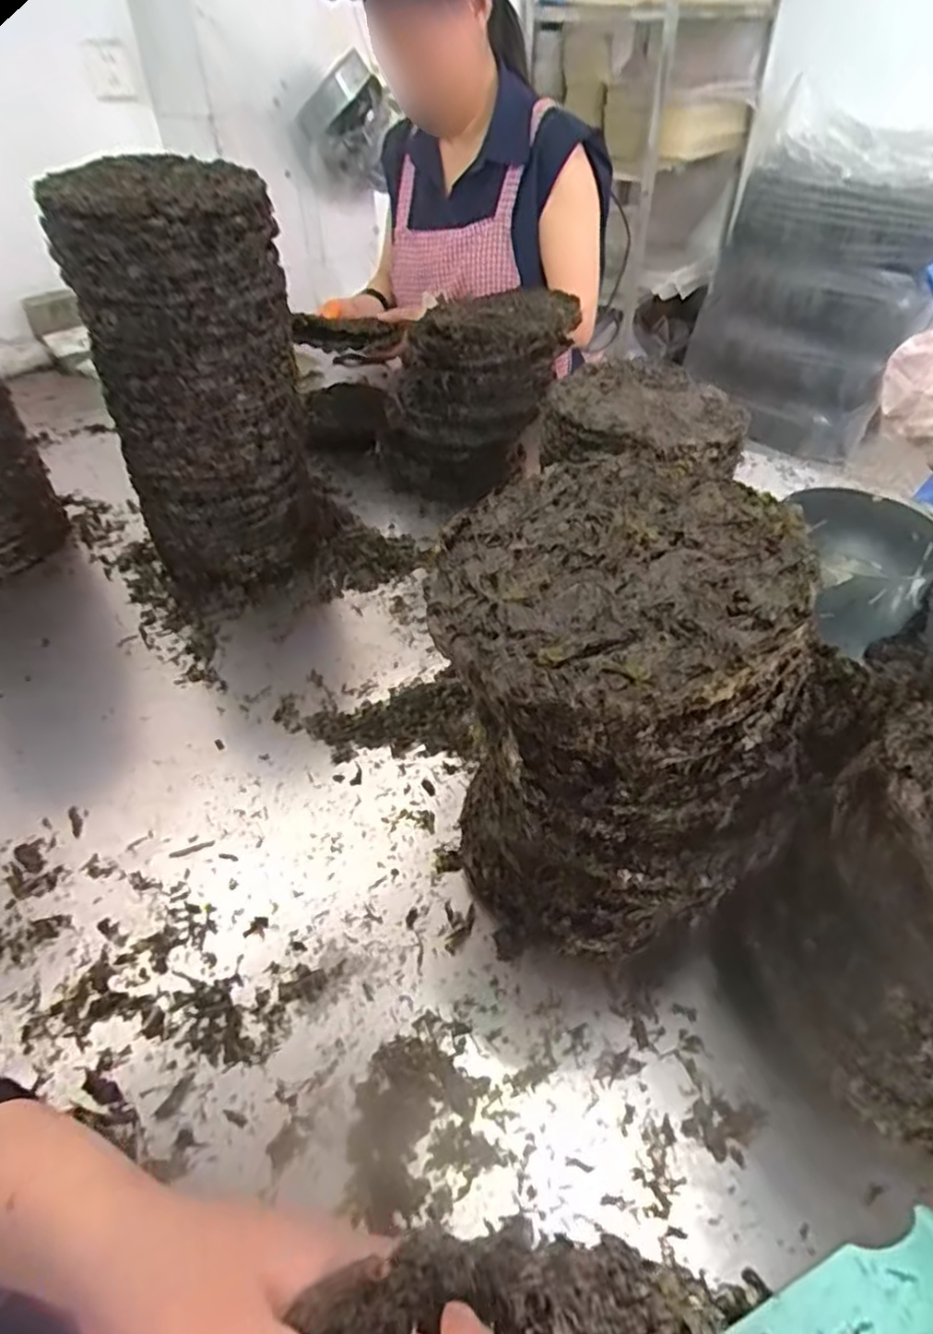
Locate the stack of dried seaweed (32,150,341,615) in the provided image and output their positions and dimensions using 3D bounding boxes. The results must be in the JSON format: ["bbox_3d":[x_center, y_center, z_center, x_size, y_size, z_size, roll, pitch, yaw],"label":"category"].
[{"bbox_3d":[-0.261,-0.270,0.709,0.201,0.391,0.167,-12,44,-11],"label":"stack of dried seaweed"}]

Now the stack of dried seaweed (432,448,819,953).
[{"bbox_3d":[0.086,0.052,0.447,0.204,0.296,0.212,-8,43,-8],"label":"stack of dried seaweed"}]

